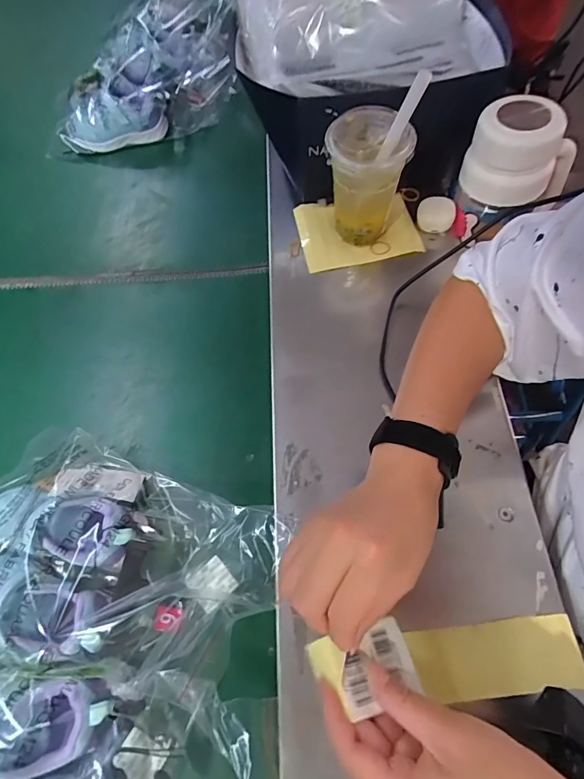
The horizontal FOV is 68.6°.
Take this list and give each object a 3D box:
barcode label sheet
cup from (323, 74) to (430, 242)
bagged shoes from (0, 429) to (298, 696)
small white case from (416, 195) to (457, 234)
[{"bbox_3d":[0.050,0.190,0.294,0.068,0.021,0.045,-14,63,-9],"label":"barcode label sheet"},{"bbox_3d":[0.087,-0.255,0.482,0.091,0.172,0.089,8,65,8],"label":"cup"},{"bbox_3d":[-0.168,0.150,0.379,0.305,0.061,0.192,17,66,12],"label":"bagged shoes"},{"bbox_3d":[0.181,-0.222,0.542,0.042,0.035,0.033,5,64,7],"label":"small white case"}]

